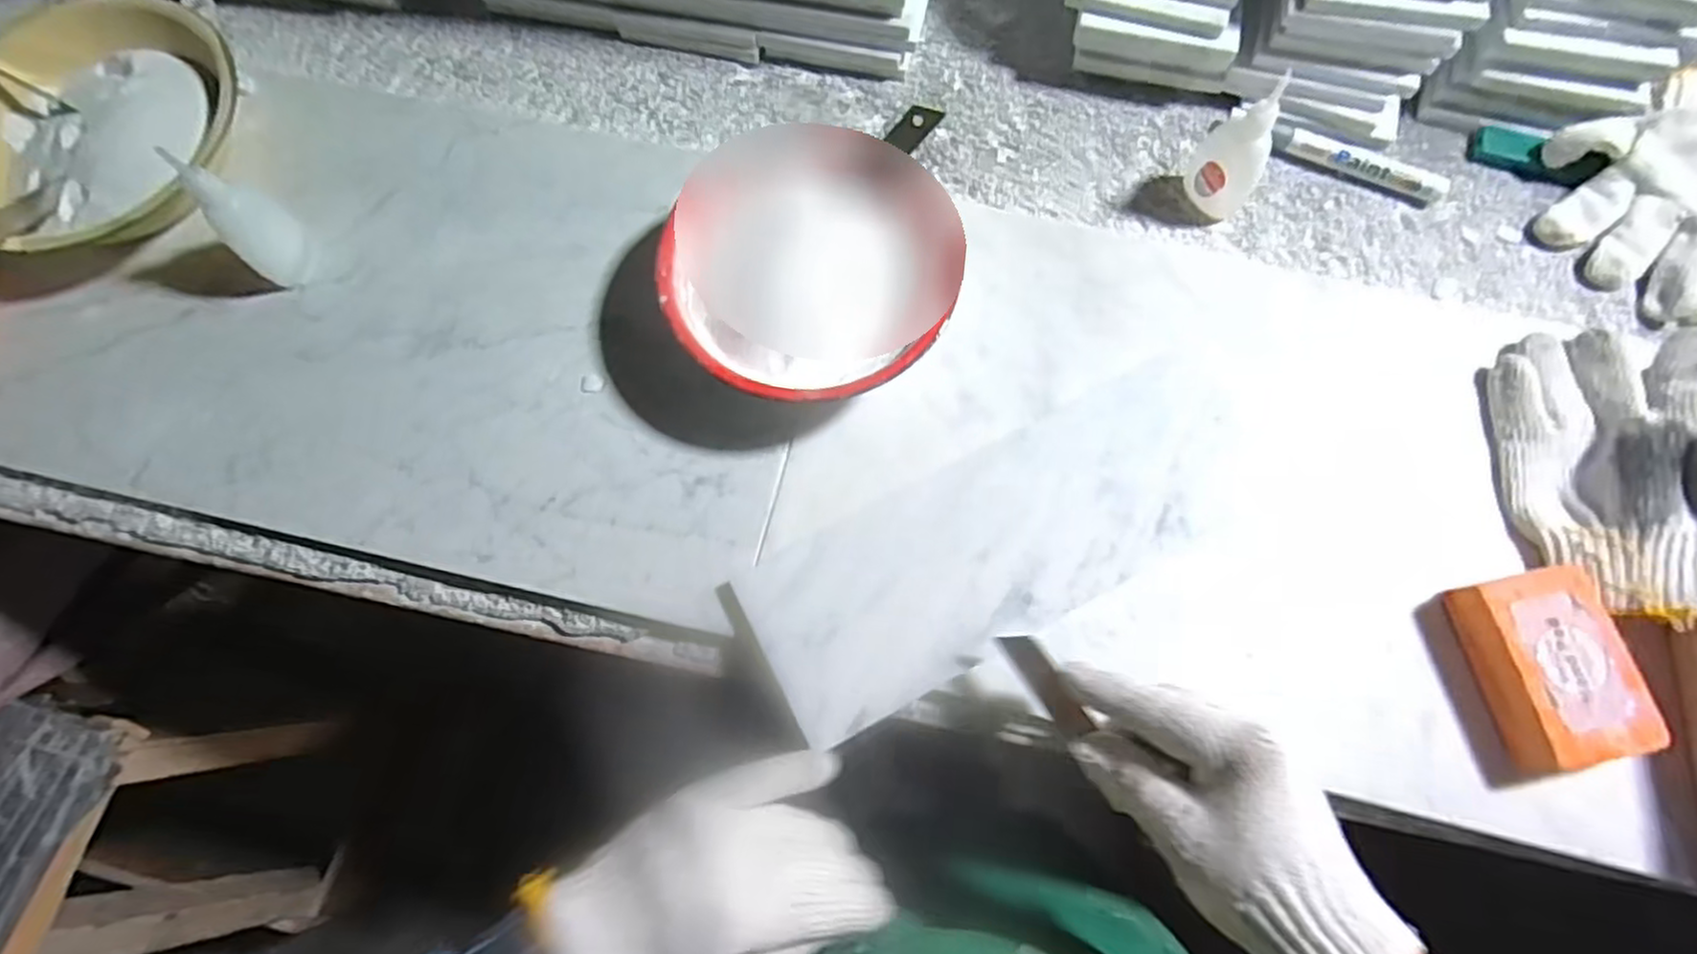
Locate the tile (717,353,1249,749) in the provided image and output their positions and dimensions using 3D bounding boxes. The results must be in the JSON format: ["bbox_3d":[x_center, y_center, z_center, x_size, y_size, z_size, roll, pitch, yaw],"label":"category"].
[{"bbox_3d":[0.083,0.037,0.411,0.286,0.011,0.102,-27,72,-7],"label":"tile"}]

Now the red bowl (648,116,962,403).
[{"bbox_3d":[-0.021,-0.115,0.430,0.150,0.074,0.159,0,70,1],"label":"red bowl"}]

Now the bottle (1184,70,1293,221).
[{"bbox_3d":[0.238,-0.204,0.454,0.045,0.086,0.026,43,76,14],"label":"bottle"}]

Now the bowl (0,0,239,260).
[{"bbox_3d":[-0.478,-0.214,0.477,0.175,0.058,0.183,0,70,1],"label":"bowl"}]

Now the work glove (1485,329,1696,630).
[{"bbox_3d":[0.417,-0.016,0.391,0.093,0.074,0.172,10,71,4],"label":"work glove"}]

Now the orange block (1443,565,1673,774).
[{"bbox_3d":[0.361,0.097,0.385,0.062,0.032,0.092,-10,71,-3],"label":"orange block"}]

